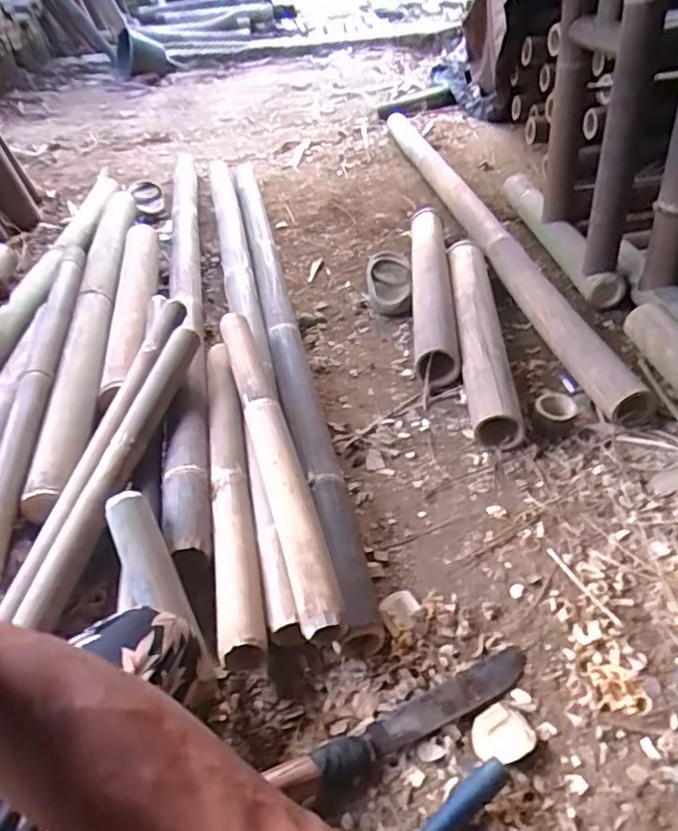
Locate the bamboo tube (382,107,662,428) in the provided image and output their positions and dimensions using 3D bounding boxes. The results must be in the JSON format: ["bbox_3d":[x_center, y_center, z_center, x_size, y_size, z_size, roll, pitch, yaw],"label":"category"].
[{"bbox_3d":[0.335,-0.523,1.585,0.078,0.068,1.572,-10,39,-4],"label":"bamboo tube"}]

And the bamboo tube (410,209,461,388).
[{"bbox_3d":[0.203,-0.309,1.389,0.085,0.083,0.695,-1,39,6],"label":"bamboo tube"}]

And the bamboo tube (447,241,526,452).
[{"bbox_3d":[0.271,-0.178,1.232,0.085,0.079,0.644,-2,39,6],"label":"bamboo tube"}]

